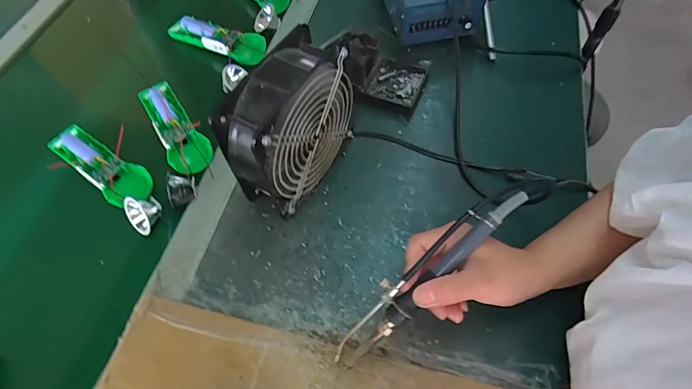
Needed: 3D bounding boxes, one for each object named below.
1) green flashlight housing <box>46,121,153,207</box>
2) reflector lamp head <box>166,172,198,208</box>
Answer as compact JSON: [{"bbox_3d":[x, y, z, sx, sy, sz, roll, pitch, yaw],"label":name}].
[{"bbox_3d":[-0.307,-0.035,0.498,0.148,0.032,0.052,29,63,17],"label":"green flashlight housing"},{"bbox_3d":[-0.189,-0.007,0.461,0.026,0.029,0.032,-9,59,-5],"label":"reflector lamp head"}]

